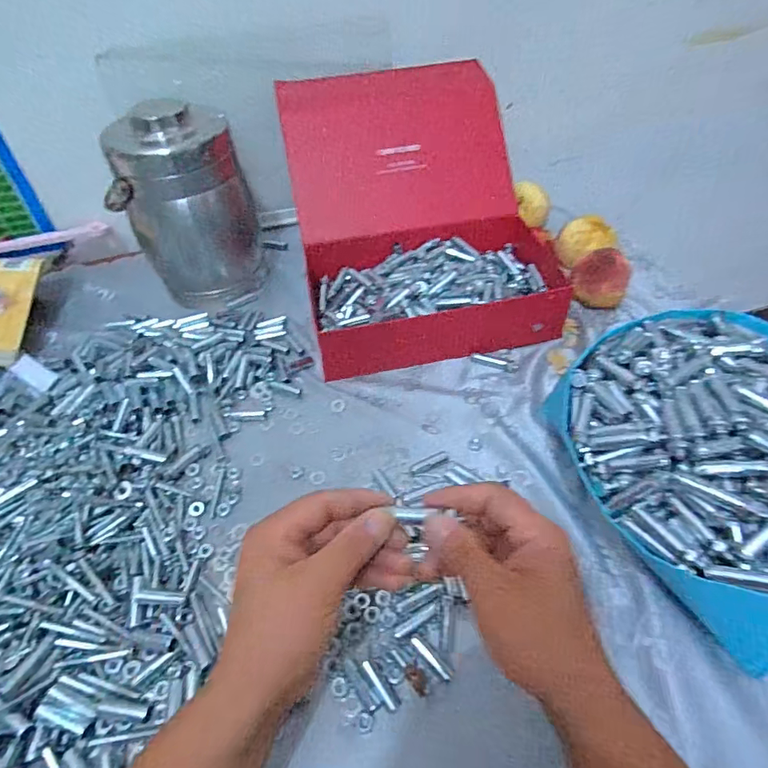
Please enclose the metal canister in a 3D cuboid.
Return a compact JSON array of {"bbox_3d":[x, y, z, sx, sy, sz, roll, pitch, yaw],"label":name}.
[{"bbox_3d":[-0.249,-0.225,0.631,0.123,0.225,0.127,19,52,20],"label":"metal canister"}]

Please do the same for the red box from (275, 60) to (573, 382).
[{"bbox_3d":[0.038,-0.228,0.638,0.291,0.214,0.362,-11,48,-6],"label":"red box"}]

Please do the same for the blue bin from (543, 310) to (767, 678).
[{"bbox_3d":[0.292,0.061,0.412,0.252,0.131,0.274,-13,48,-8],"label":"blue bin"}]

